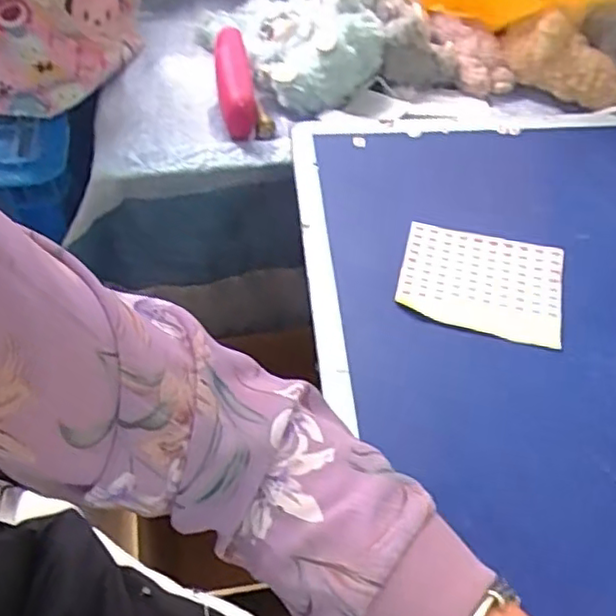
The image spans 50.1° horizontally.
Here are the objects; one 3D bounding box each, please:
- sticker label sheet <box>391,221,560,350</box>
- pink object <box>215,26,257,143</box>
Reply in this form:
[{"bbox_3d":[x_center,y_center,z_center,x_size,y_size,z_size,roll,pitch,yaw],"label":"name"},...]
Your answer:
[{"bbox_3d":[0.135,-0.023,0.511,0.123,0.012,0.098,12,51,8],"label":"sticker label sheet"},{"bbox_3d":[-0.075,-0.229,0.667,0.033,0.048,0.129,-7,51,-7],"label":"pink object"}]

